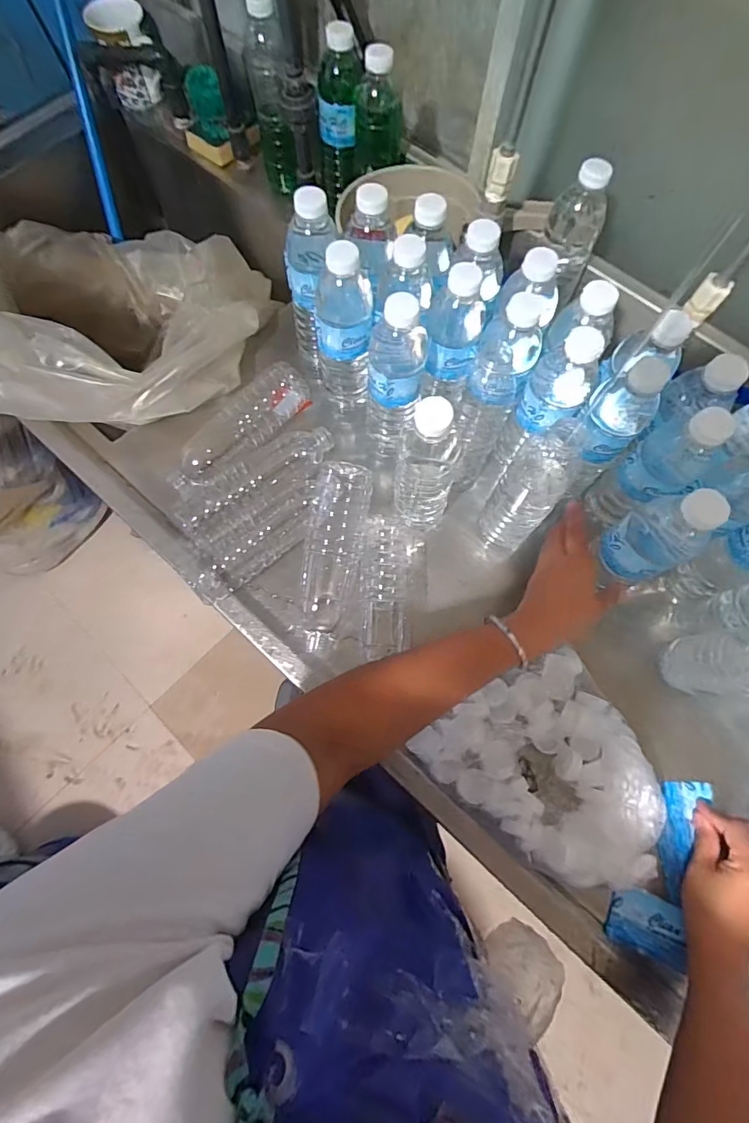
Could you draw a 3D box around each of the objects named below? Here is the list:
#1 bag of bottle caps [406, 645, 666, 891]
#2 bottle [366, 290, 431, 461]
[{"bbox_3d":[0.184,0.201,0.465,0.224,0.053,0.189,43,76,11],"label":"bag of bottle caps"},{"bbox_3d":[0.021,-0.193,0.505,0.063,0.205,0.064,5,72,0],"label":"bottle"}]

